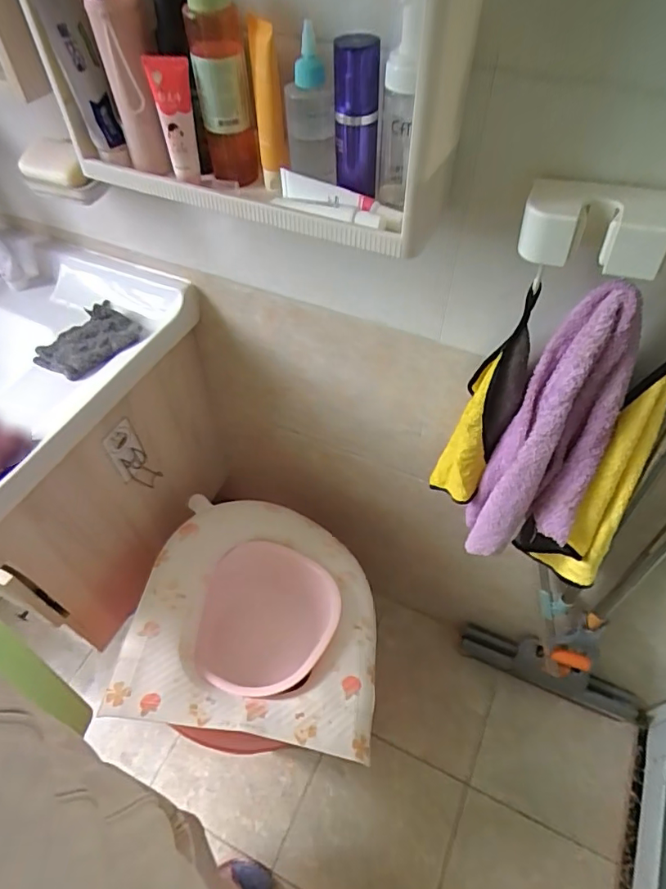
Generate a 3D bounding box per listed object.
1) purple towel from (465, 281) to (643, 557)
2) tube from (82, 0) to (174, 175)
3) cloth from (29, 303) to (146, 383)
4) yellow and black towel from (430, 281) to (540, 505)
[{"bbox_3d":[0.249,0.015,0.600,0.124,0.387,0.071,21,57,16],"label":"purple towel"},{"bbox_3d":[-0.207,-0.368,0.539,0.050,0.149,0.063,-13,54,-8],"label":"tube"},{"bbox_3d":[-0.369,-0.156,0.786,0.107,0.029,0.133,26,58,19],"label":"cloth"},{"bbox_3d":[0.180,-0.036,0.639,0.050,0.325,0.070,-38,61,-24],"label":"yellow and black towel"}]

